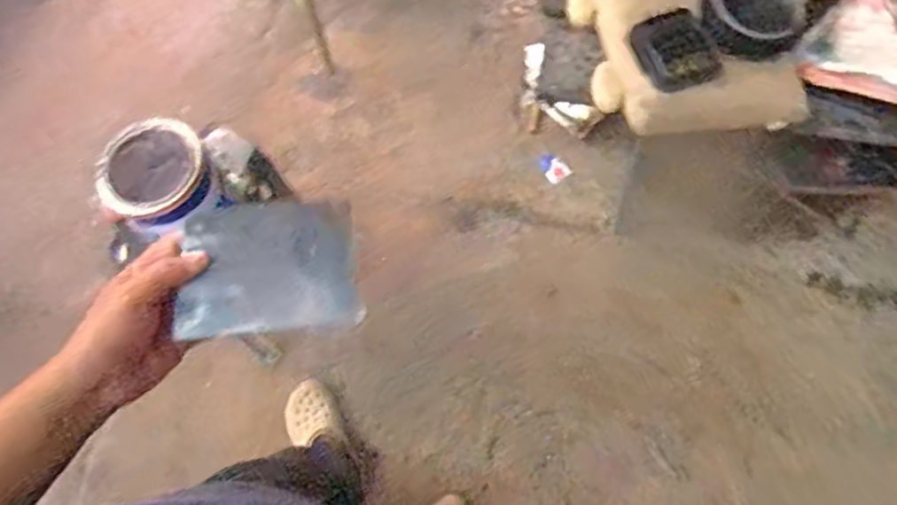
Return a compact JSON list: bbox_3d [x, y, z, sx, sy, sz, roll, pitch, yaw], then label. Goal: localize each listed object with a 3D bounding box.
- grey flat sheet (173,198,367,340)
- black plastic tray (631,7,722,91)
[{"bbox_3d":[-0.137,0.012,0.511,0.130,0.007,0.098,-4,80,-3],"label":"grey flat sheet"},{"bbox_3d":[0.403,-0.360,1.192,0.120,0.024,0.143,-22,81,30],"label":"black plastic tray"}]

